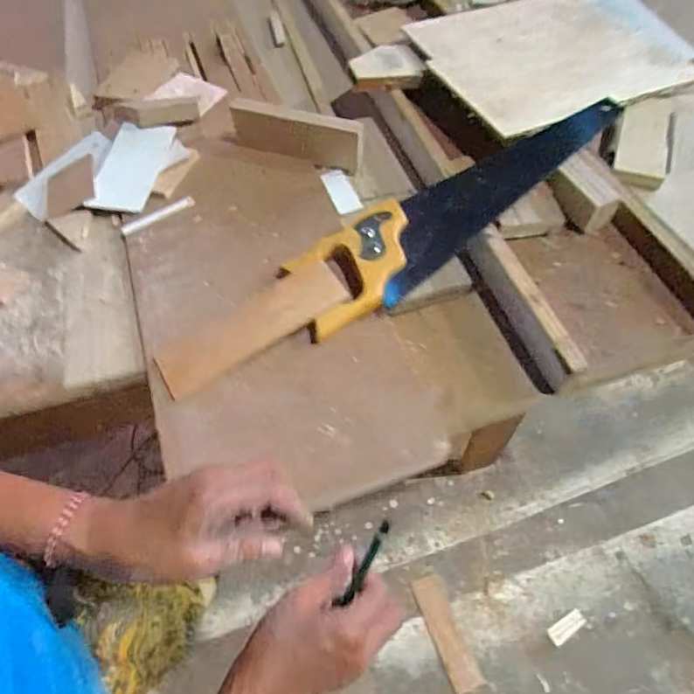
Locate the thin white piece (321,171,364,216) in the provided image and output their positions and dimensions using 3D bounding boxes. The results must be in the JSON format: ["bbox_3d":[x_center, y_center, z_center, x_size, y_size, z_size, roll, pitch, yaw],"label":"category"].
[{"bbox_3d":[-0.006,-0.170,0.555,0.027,0.007,0.065,-19,60,-8],"label":"thin white piece"}]

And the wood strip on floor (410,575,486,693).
[{"bbox_3d":[0.198,0.570,1.007,0.060,0.012,0.207,-21,60,-9],"label":"wood strip on floor"}]

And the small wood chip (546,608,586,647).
[{"bbox_3d":[0.437,0.557,1.004,0.081,0.004,0.033,-31,62,-14],"label":"small wood chip"}]

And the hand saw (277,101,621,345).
[{"bbox_3d":[0.115,-0.144,0.503,0.397,0.038,0.094,-32,62,-15],"label":"hand saw"}]

